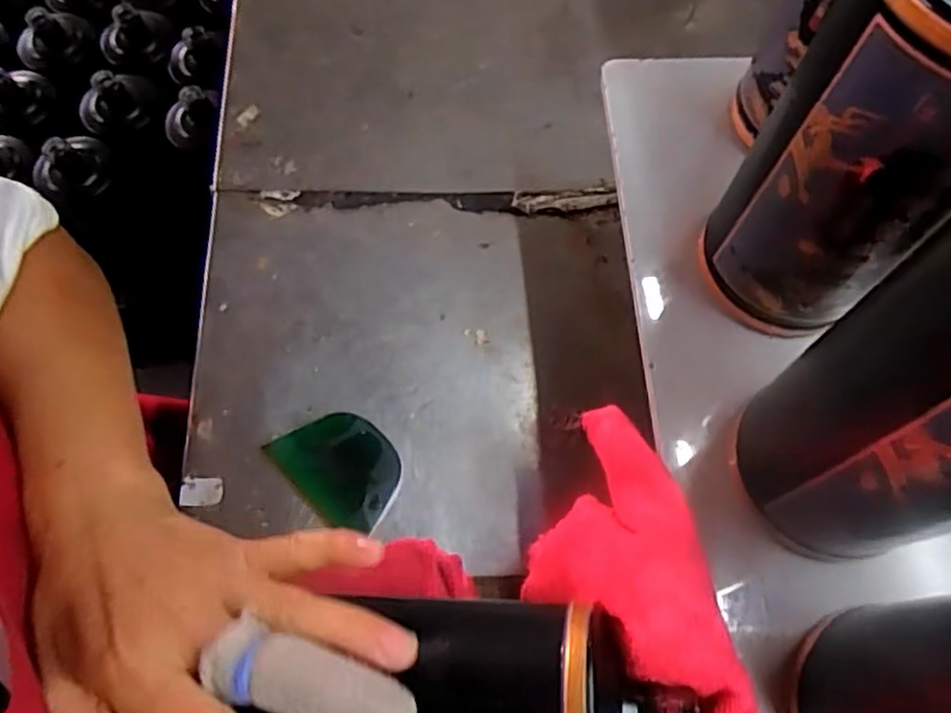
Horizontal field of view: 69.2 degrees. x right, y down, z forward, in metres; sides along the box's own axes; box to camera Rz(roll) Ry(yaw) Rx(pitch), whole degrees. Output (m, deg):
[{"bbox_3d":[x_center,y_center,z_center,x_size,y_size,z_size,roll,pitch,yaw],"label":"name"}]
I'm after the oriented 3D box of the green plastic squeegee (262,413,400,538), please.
[{"bbox_3d":[-0.078,0.065,0.410,0.075,0.009,0.055,41,74,17],"label":"green plastic squeegee"}]

